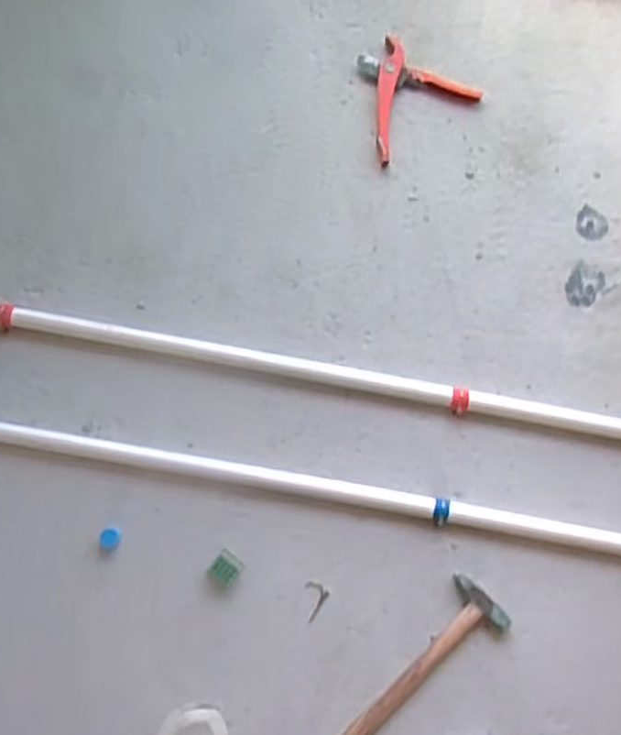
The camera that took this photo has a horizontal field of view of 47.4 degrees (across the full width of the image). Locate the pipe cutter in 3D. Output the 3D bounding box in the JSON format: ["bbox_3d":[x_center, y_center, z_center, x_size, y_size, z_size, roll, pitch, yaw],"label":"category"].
[{"bbox_3d":[0.144,-0.443,1.132,0.189,0.022,0.167,-37,85,-8],"label":"pipe cutter"}]

